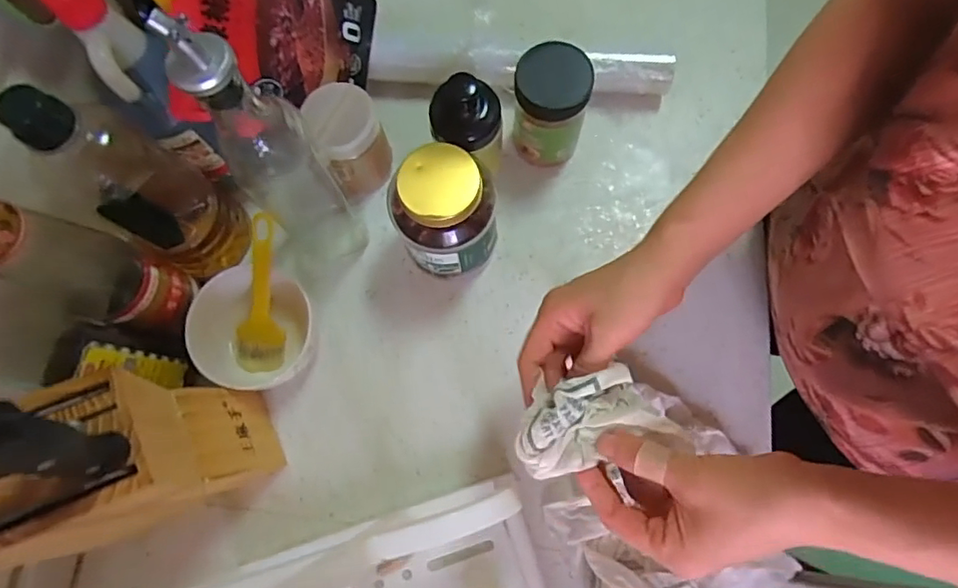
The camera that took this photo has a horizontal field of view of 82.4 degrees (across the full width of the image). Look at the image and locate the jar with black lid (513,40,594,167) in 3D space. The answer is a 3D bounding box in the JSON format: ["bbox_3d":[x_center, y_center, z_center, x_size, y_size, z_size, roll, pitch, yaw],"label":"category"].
[{"bbox_3d":[0.063,-0.165,0.492,0.059,0.105,0.056,0,76,0],"label":"jar with black lid"}]

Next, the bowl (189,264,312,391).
[{"bbox_3d":[-0.198,0.030,0.481,0.091,0.048,0.103,14,76,4],"label":"bowl"}]

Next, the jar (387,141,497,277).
[{"bbox_3d":[-0.029,-0.062,0.460,0.087,0.124,0.079,-13,76,-1],"label":"jar"}]

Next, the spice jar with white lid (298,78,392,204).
[{"bbox_3d":[-0.115,-0.139,0.495,0.058,0.089,0.060,0,76,0],"label":"spice jar with white lid"}]

